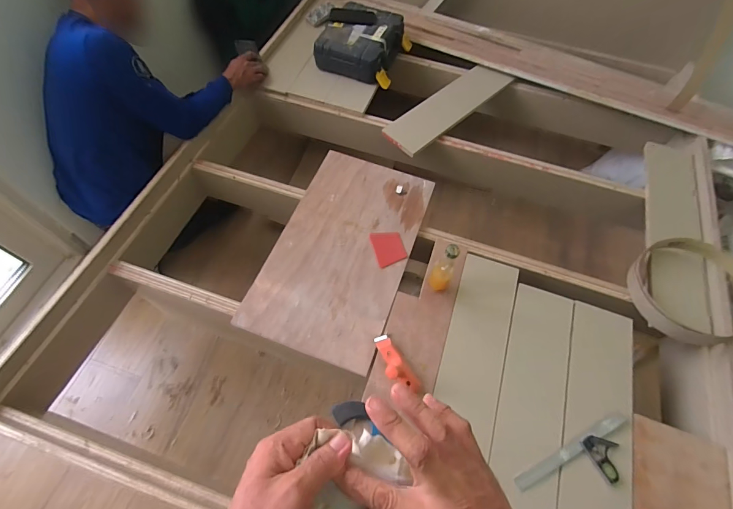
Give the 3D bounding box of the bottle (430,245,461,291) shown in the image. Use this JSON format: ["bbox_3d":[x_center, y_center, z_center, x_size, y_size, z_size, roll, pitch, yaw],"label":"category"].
[{"bbox_3d":[0.188,0.037,0.900,0.054,0.192,0.044,25,63,11],"label":"bottle"}]

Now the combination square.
[{"bbox_3d":[0.464,0.455,0.783,0.295,0.014,0.094,-22,64,-14],"label":"combination square"}]

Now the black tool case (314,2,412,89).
[{"bbox_3d":[-0.007,-0.823,1.410,0.302,0.113,0.357,20,62,8],"label":"black tool case"}]

